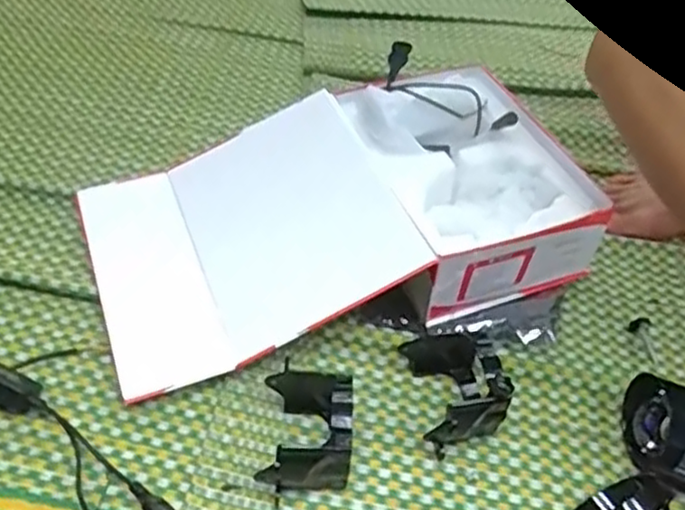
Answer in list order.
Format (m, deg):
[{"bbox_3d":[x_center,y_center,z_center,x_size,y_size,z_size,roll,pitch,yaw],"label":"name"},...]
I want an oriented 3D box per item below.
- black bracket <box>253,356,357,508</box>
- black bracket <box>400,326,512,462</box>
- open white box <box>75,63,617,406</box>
[{"bbox_3d":[-0.029,0.145,0.603,0.074,0.076,0.103,4,47,-3],"label":"black bracket"},{"bbox_3d":[0.104,0.114,0.645,0.069,0.077,0.099,-13,50,-17],"label":"black bracket"},{"bbox_3d":[0.002,-0.059,0.754,0.488,0.125,0.277,-13,50,-17],"label":"open white box"}]

